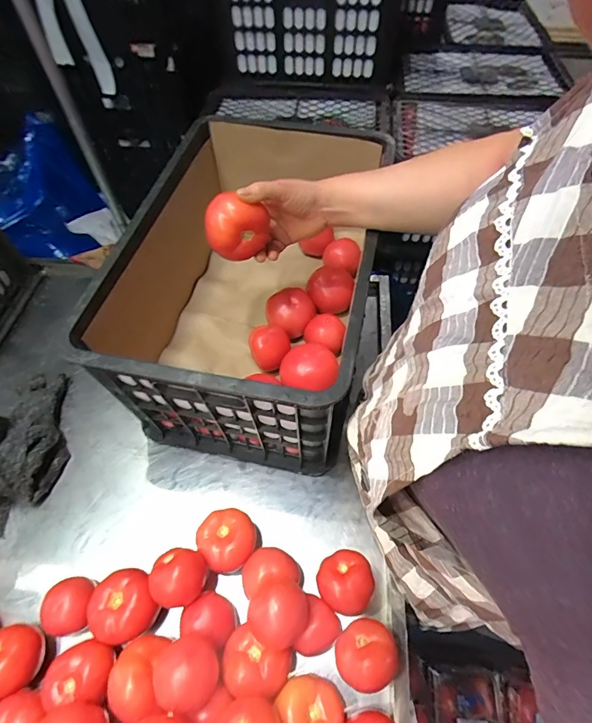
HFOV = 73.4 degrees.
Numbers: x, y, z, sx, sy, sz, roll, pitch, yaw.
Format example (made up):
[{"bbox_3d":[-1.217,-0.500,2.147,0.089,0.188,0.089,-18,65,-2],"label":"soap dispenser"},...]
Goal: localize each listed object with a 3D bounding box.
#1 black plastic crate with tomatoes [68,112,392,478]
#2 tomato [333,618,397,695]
[{"bbox_3d":[-0.047,-0.149,0.659,0.325,0.258,0.565,12,59,9],"label":"black plastic crate with tomatoes"},{"bbox_3d":[0.081,0.338,0.462,0.071,0.057,0.069,-22,59,-12],"label":"tomato"}]

